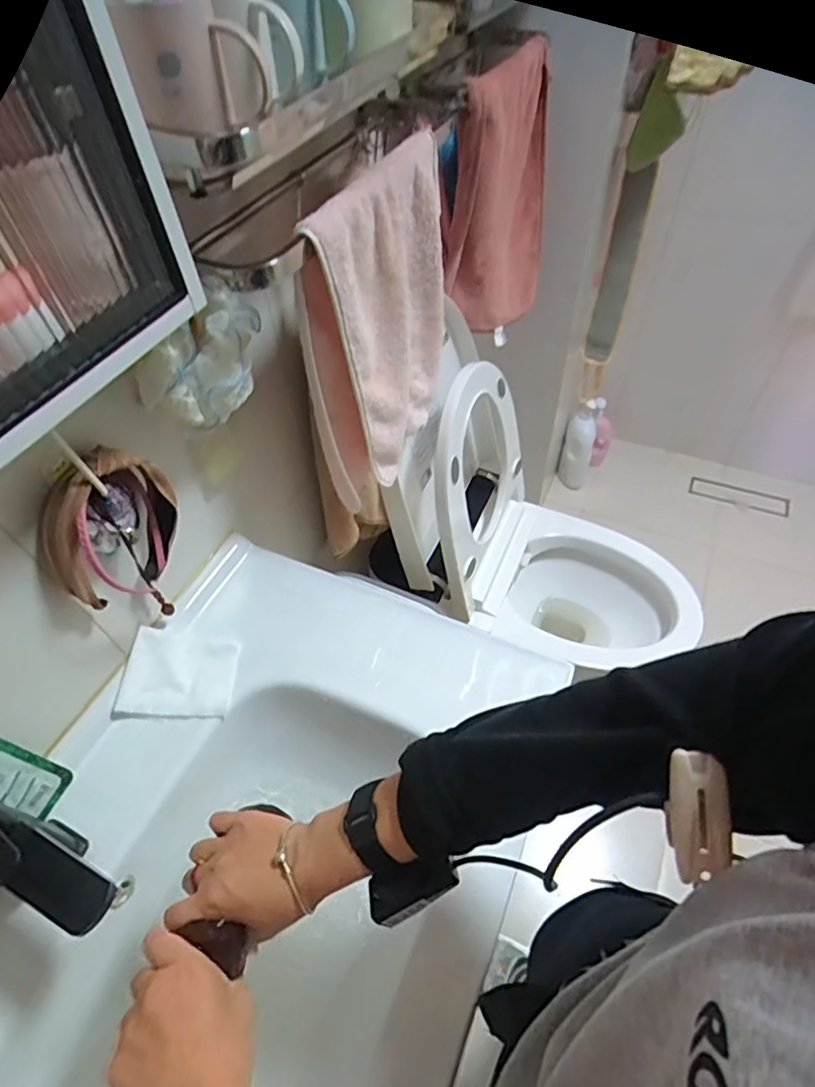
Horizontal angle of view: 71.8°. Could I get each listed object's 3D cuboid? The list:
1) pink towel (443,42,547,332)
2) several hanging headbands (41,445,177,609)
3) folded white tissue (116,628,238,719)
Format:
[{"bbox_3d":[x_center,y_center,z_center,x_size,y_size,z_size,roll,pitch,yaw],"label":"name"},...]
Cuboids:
[{"bbox_3d":[0.157,-0.573,0.966,0.074,0.412,0.279,29,59,24],"label":"pink towel"},{"bbox_3d":[-0.287,-0.014,0.556,0.046,0.156,0.136,18,55,17],"label":"several hanging headbands"},{"bbox_3d":[-0.261,0.147,0.648,0.120,0.009,0.097,8,59,-7],"label":"folded white tissue"}]

